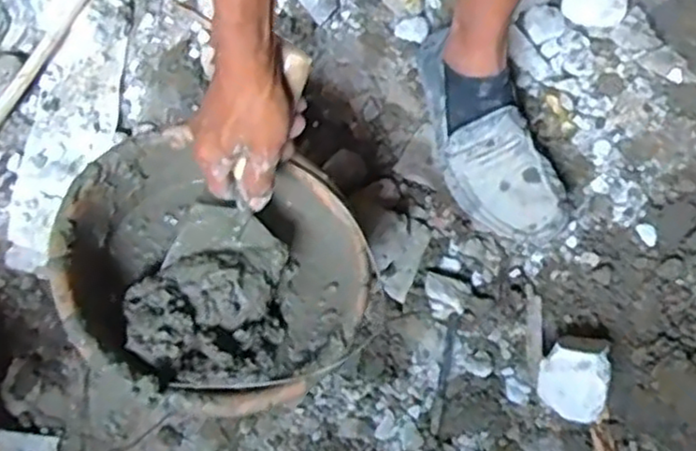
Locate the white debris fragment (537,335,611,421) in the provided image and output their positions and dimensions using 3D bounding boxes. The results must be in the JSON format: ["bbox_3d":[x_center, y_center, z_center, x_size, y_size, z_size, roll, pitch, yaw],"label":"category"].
[{"bbox_3d":[0.233,0.153,0.706,0.071,0.047,0.088,11,73,3],"label":"white debris fragment"}]

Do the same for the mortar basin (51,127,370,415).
[{"bbox_3d":[-0.116,0.042,0.596,0.254,0.084,0.209,18,72,5],"label":"mortar basin"}]

